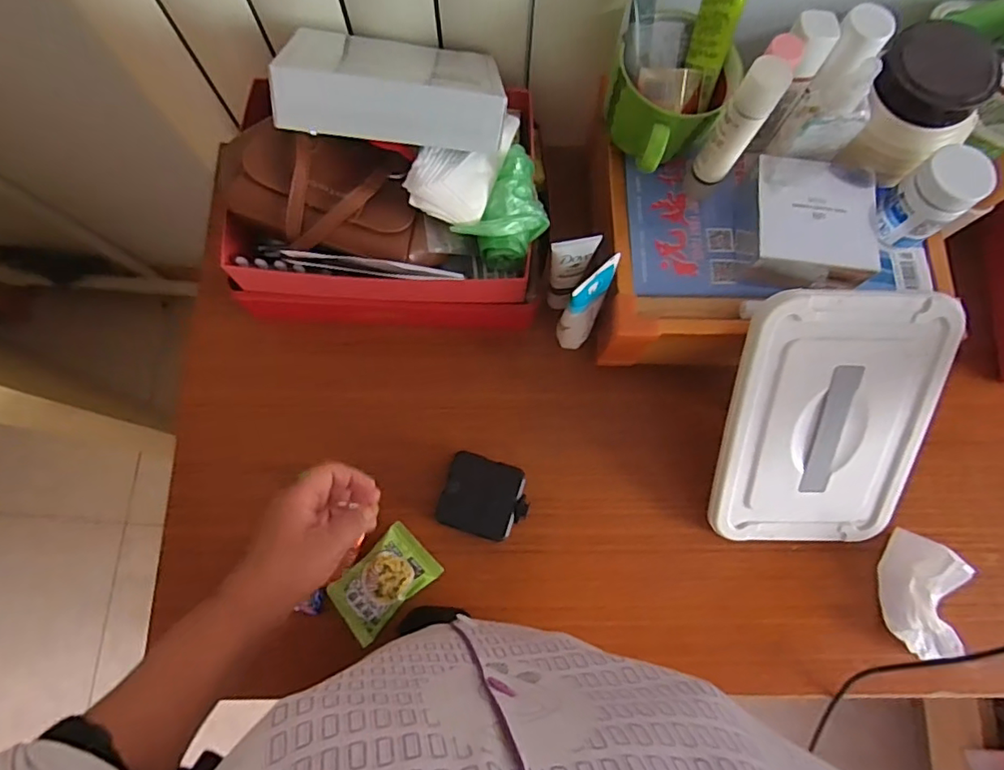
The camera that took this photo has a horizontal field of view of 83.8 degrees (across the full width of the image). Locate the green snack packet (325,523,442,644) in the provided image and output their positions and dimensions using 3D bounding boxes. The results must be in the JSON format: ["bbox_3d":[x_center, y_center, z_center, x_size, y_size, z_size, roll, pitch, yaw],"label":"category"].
[{"bbox_3d":[-0.111,0.184,0.523,0.094,0.018,0.061,-44,82,-11],"label":"green snack packet"}]

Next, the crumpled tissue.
[{"bbox_3d":[0.399,0.199,0.522,0.062,0.047,0.121,-7,77,-3],"label":"crumpled tissue"}]

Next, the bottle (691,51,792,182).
[{"bbox_3d":[0.184,-0.202,0.438,0.031,0.109,0.025,32,78,6],"label":"bottle"}]

